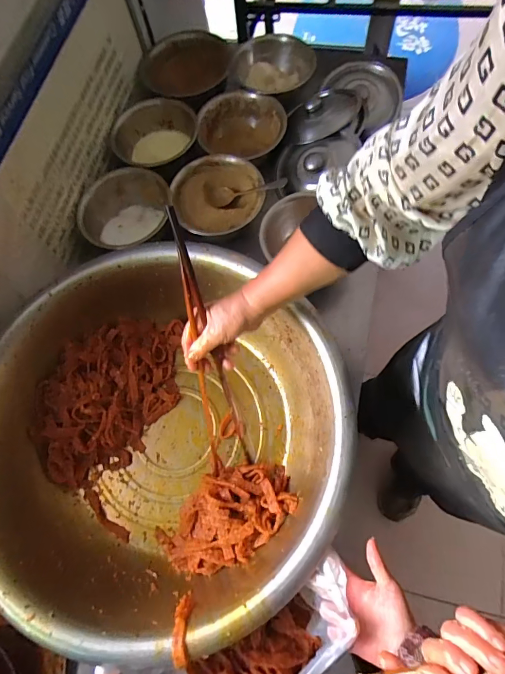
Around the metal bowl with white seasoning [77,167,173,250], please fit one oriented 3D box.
[{"bbox_3d":[-0.257,-0.242,0.785,0.181,0.091,0.179,-3,75,-1],"label":"metal bowl with white seasoning"}]

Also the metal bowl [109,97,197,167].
[{"bbox_3d":[-0.209,-0.424,0.845,0.189,0.081,0.180,0,75,0],"label":"metal bowl"}]

